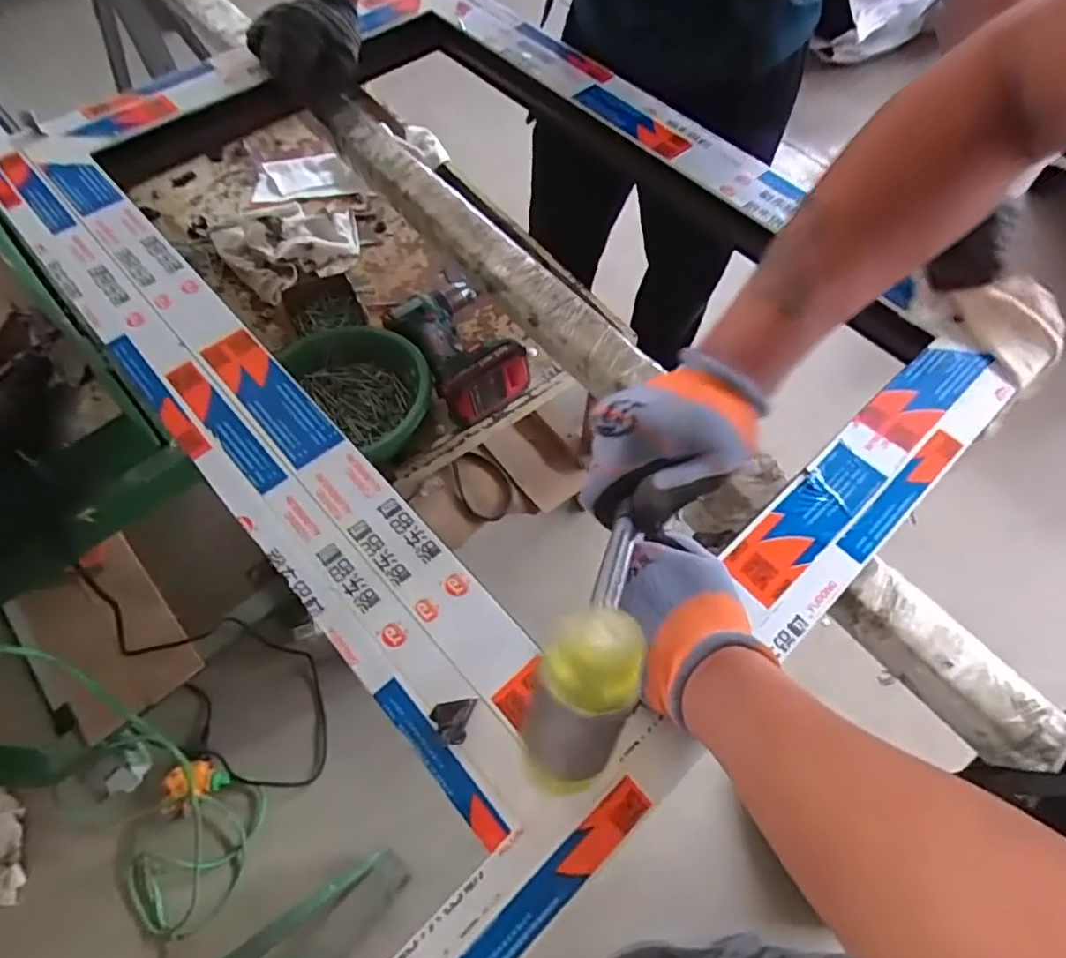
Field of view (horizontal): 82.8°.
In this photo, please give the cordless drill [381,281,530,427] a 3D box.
[{"bbox_3d":[-0.104,-0.187,0.832,0.128,0.087,0.227,-27,66,-14],"label":"cordless drill"}]

